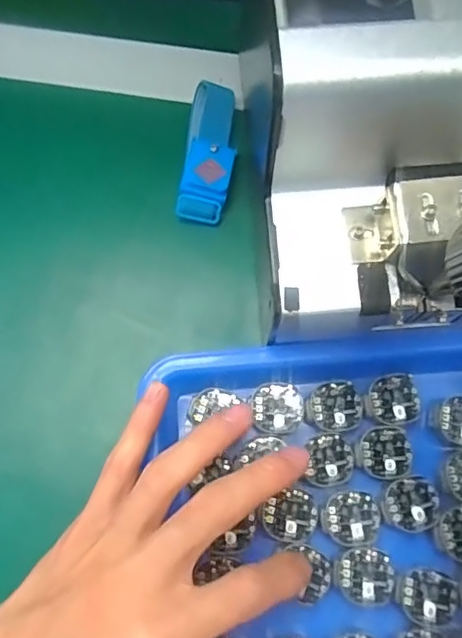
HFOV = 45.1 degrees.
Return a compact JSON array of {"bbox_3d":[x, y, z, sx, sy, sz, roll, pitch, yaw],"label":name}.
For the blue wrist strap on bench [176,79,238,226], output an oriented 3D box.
[{"bbox_3d":[-0.011,-0.098,0.316,0.028,0.013,0.086,6,73,4],"label":"blue wrist strap on bench"}]

